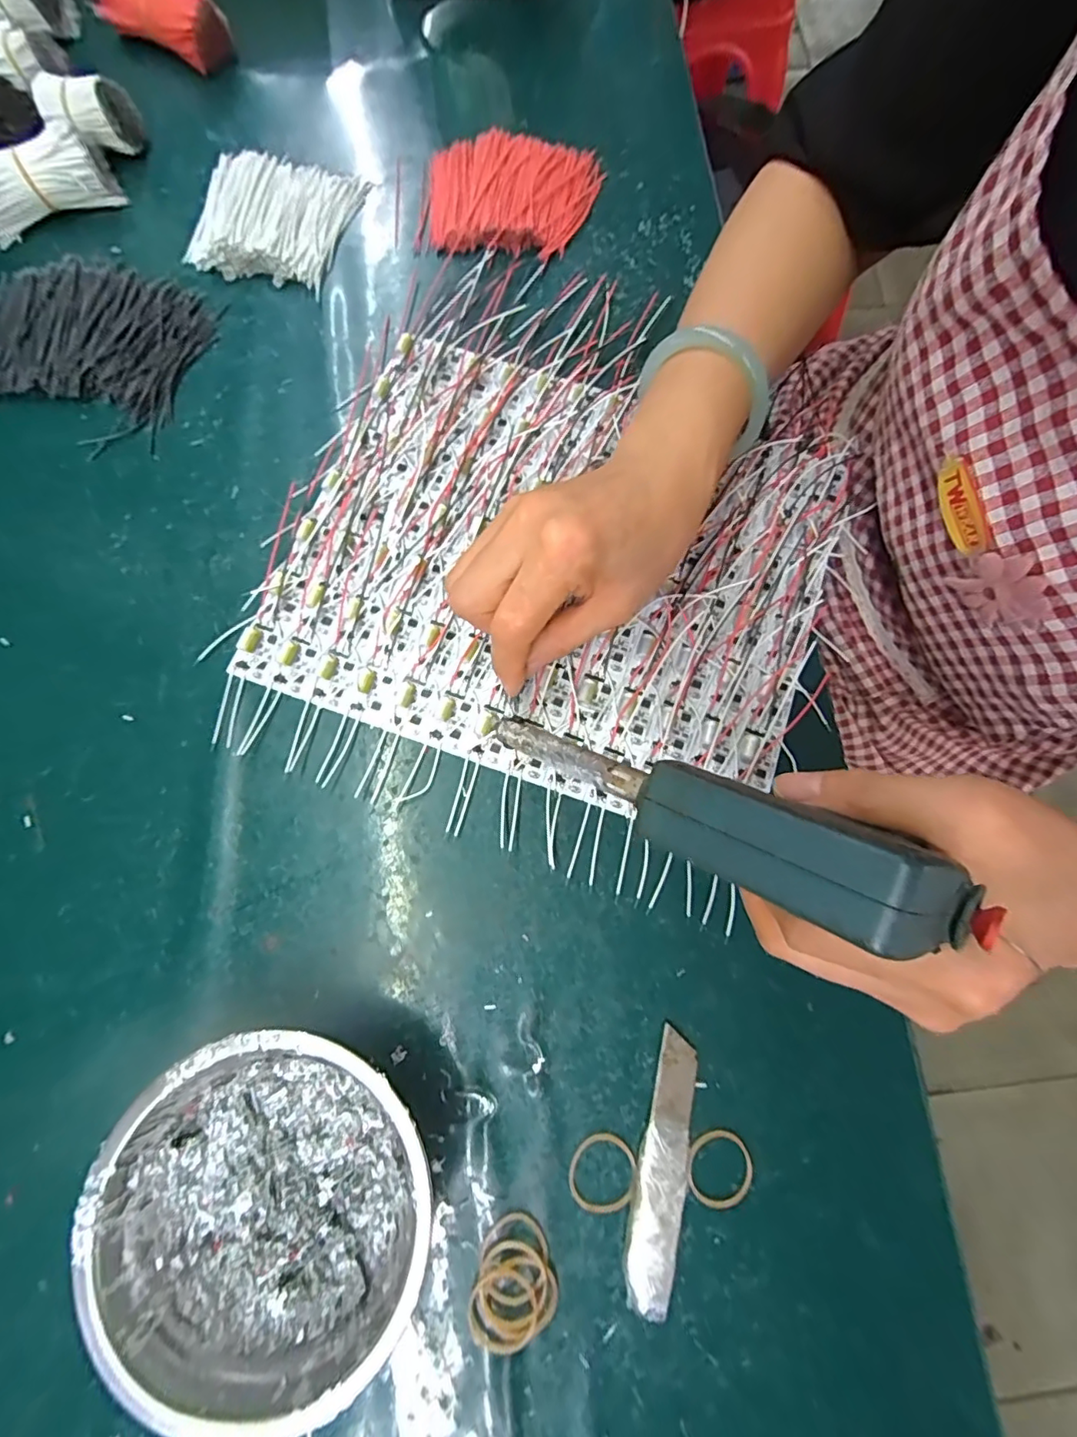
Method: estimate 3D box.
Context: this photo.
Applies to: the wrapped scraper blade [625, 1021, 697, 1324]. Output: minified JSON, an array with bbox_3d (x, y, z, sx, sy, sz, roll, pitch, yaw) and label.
[{"bbox_3d":[0.056,0.197,0.241,0.021,0.011,0.105,16,77,2],"label":"wrapped scraper blade"}]

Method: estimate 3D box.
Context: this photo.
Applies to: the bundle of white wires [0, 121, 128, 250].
[{"bbox_3d":[-0.324,-0.341,0.344,0.094,0.032,0.030,-30,80,-8],"label":"bundle of white wires"}]

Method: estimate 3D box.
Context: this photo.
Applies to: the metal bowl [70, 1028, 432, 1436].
[{"bbox_3d":[-0.107,0.192,0.218,0.122,0.043,0.121,0,77,-2],"label":"metal bowl"}]

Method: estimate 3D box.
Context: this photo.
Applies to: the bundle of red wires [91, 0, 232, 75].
[{"bbox_3d":[-0.266,-0.495,0.383,0.091,0.036,0.032,22,77,3],"label":"bundle of red wires"}]

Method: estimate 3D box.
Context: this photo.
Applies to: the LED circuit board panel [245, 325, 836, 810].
[{"bbox_3d":[0.010,-0.088,0.304,0.283,0.012,0.240,19,77,3],"label":"LED circuit board panel"}]

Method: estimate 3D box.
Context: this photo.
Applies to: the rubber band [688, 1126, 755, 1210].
[{"bbox_3d":[0.082,0.202,0.243,0.030,0.004,0.030,0,77,-2],"label":"rubber band"}]

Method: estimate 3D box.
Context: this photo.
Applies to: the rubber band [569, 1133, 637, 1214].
[{"bbox_3d":[0.029,0.202,0.241,0.031,0.004,0.029,0,77,-2],"label":"rubber band"}]

